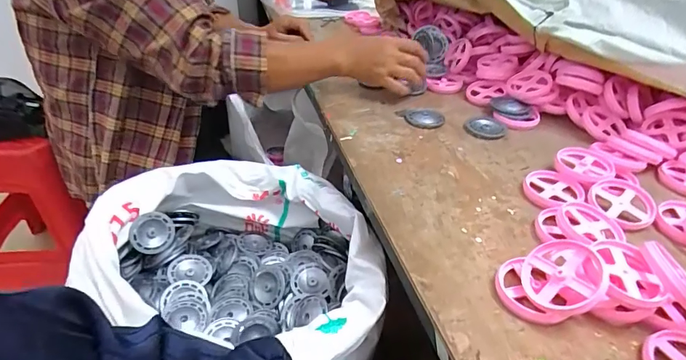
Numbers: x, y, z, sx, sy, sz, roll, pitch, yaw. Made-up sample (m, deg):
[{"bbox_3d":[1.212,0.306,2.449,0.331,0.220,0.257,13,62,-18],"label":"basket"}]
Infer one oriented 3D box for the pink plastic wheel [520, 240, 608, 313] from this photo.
[{"bbox_3d":[0.184,0.081,0.347,0.063,0.014,0.065,-19,38,31],"label":"pink plastic wheel"}]

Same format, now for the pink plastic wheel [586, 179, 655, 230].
[{"bbox_3d":[0.311,0.024,0.458,0.062,0.013,0.063,0,37,0],"label":"pink plastic wheel"}]

